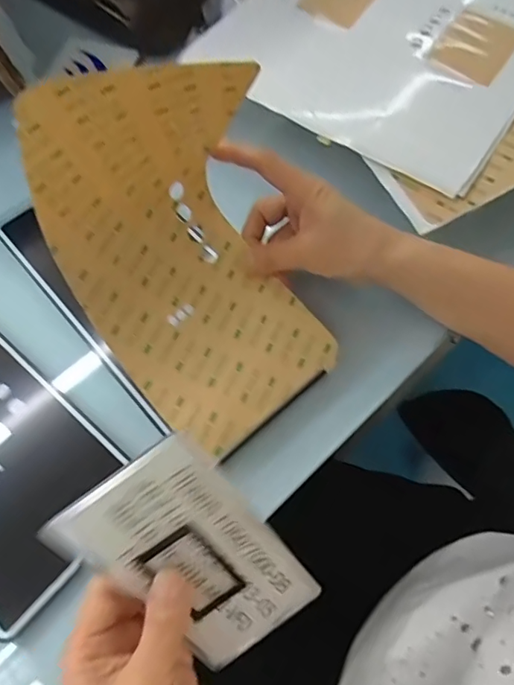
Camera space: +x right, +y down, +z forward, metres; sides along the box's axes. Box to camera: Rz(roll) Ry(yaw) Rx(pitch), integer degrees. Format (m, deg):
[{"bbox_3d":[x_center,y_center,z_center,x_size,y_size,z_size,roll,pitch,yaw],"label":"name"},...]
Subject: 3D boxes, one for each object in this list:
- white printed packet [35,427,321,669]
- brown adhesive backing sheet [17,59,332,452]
[{"bbox_3d":[-0.030,0.116,0.277,0.079,0.146,0.008,-40,26,-2],"label":"white printed packet"},{"bbox_3d":[-0.034,-0.050,0.308,0.134,0.176,0.155,-38,70,-16],"label":"brown adhesive backing sheet"}]

